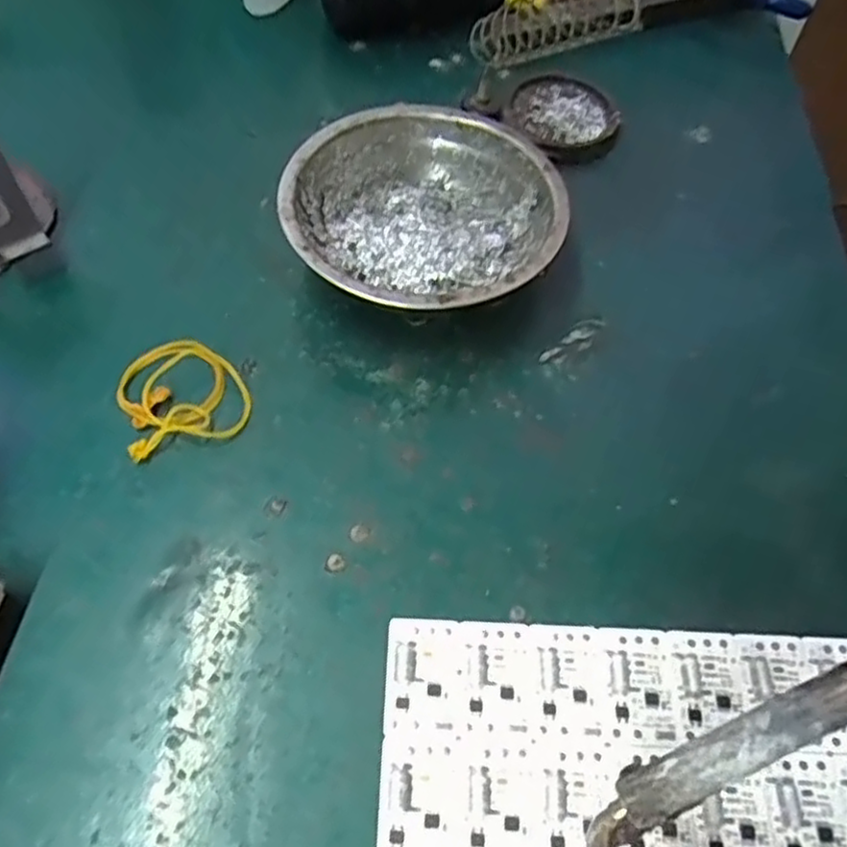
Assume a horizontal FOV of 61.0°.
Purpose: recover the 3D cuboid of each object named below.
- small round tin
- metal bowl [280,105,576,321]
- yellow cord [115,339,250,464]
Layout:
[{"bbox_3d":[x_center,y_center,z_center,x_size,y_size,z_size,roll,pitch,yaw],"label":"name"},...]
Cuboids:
[{"bbox_3d":[0.082,-0.177,0.419,0.060,0.014,0.056,2,58,-3],"label":"small round tin"},{"bbox_3d":[0.000,-0.091,0.339,0.122,0.046,0.119,2,58,-3],"label":"metal bowl"},{"bbox_3d":[-0.103,-0.013,0.306,0.051,0.006,0.053,-17,61,-14],"label":"yellow cord"}]

